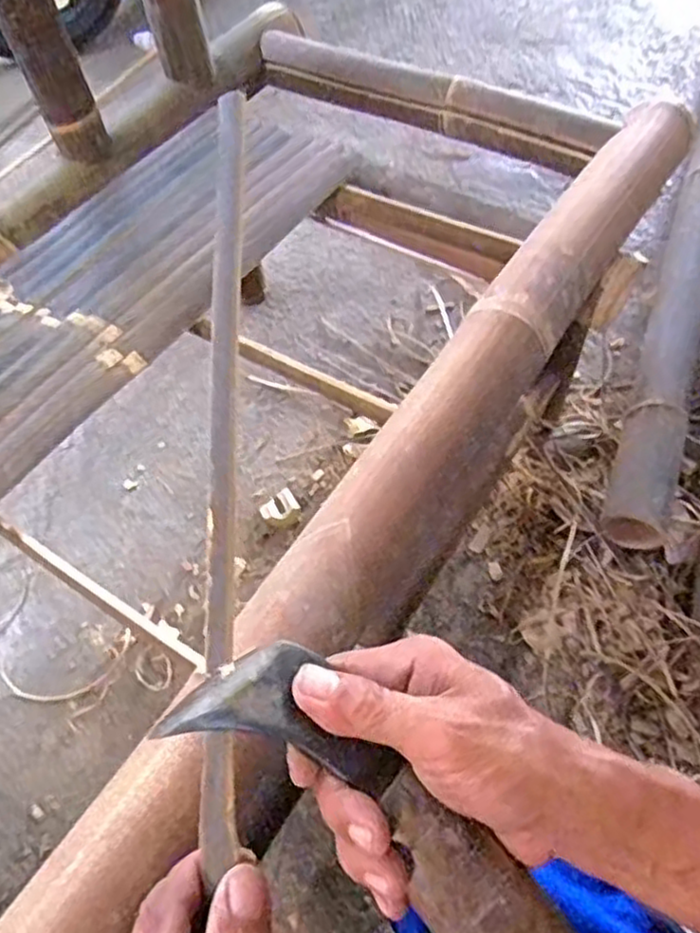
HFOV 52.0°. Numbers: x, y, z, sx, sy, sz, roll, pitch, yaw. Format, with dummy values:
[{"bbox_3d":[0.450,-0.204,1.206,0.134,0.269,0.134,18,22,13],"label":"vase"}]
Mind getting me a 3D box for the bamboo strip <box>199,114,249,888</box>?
[{"bbox_3d":[-0.053,-0.005,0.303,0.015,0.007,0.322,-1,81,3],"label":"bamboo strip"}]

